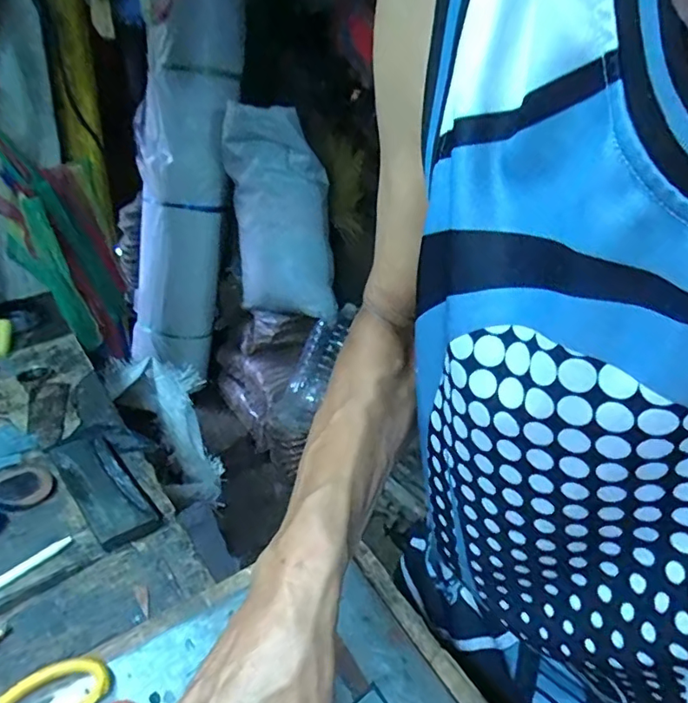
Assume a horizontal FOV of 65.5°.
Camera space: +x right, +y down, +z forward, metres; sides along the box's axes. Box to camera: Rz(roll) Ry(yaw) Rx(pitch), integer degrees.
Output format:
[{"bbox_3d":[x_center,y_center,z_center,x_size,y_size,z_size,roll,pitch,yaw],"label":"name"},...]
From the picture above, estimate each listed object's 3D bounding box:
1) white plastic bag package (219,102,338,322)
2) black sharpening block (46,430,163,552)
[{"bbox_3d":[-0.187,-0.460,1.855,0.348,0.700,0.294,-15,10,-24],"label":"white plastic bag package"},{"bbox_3d":[-0.240,0.130,0.530,0.054,0.019,0.159,-22,38,-37],"label":"black sharpening block"}]

